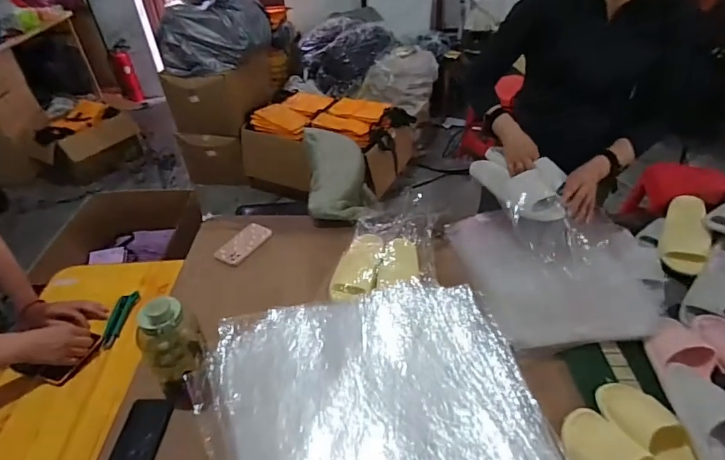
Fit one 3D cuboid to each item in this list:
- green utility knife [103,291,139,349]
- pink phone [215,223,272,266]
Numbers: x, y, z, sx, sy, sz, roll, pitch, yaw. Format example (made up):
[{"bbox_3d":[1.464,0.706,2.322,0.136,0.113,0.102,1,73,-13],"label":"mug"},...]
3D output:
[{"bbox_3d":[-0.576,0.207,1.013,0.041,0.022,0.150,3,40,6],"label":"green utility knife"},{"bbox_3d":[-0.329,0.038,1.189,0.074,0.008,0.161,28,48,13],"label":"pink phone"}]

